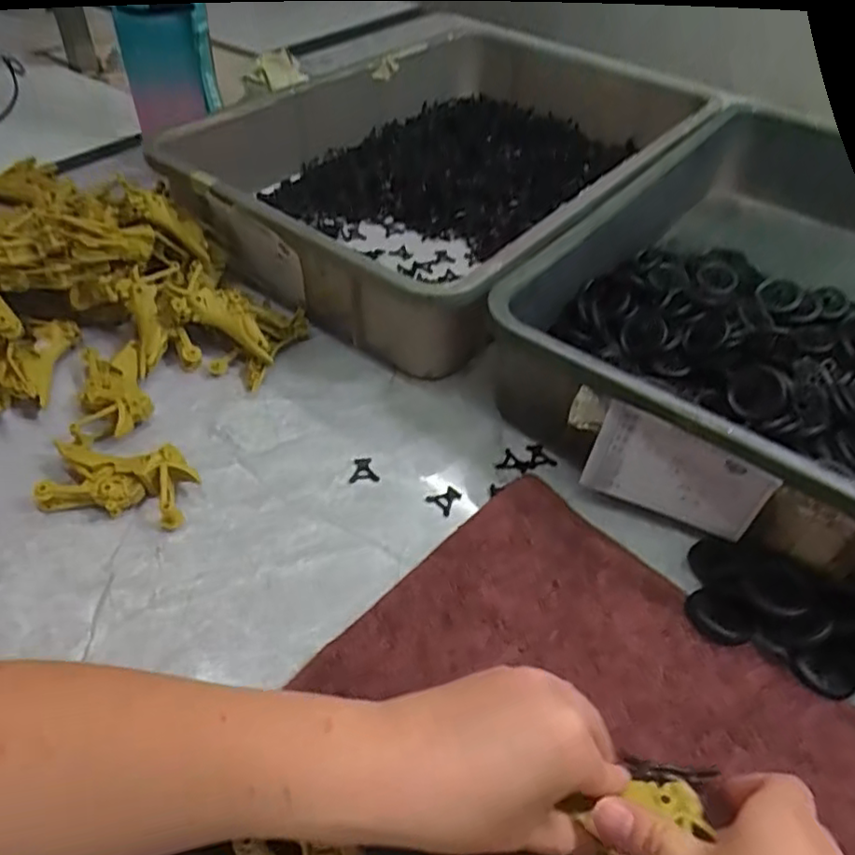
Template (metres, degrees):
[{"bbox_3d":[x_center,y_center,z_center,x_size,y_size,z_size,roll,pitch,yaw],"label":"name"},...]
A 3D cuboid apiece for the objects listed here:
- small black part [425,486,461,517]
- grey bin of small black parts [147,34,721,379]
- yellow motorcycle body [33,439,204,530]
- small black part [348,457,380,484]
[{"bbox_3d":[0.011,0.049,0.464,0.019,0.004,0.020,28,51,23],"label":"small black part"},{"bbox_3d":[0.054,-0.285,0.712,0.399,0.116,0.549,32,53,26],"label":"grey bin of small black parts"},{"bbox_3d":[-0.207,0.035,0.449,0.101,0.026,0.048,8,46,6],"label":"yellow motorcycle body"},{"bbox_3d":[-0.045,0.030,0.478,0.020,0.004,0.021,-4,46,-6],"label":"small black part"}]

